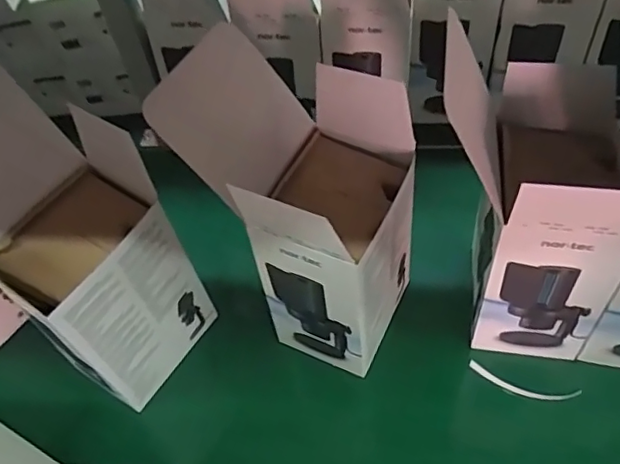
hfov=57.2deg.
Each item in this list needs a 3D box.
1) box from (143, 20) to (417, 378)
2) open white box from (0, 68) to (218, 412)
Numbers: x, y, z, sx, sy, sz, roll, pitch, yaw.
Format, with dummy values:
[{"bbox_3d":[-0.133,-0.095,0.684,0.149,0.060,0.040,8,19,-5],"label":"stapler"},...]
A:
[{"bbox_3d":[-0.006,-0.013,0.591,0.204,0.331,0.164,19,52,20],"label":"box"},{"bbox_3d":[-0.258,0.015,0.601,0.203,0.330,0.159,23,53,23],"label":"open white box"}]

